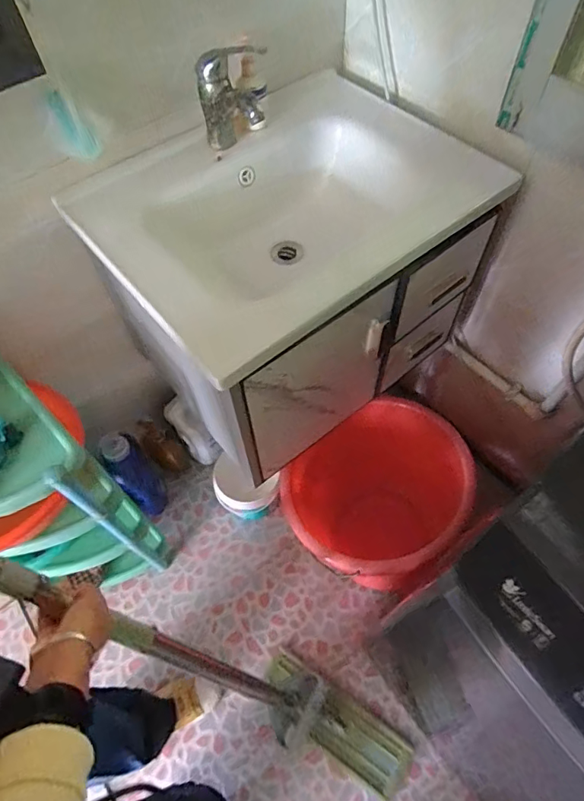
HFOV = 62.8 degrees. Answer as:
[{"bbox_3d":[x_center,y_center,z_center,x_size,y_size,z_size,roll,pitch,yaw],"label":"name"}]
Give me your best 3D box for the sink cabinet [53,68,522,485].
[{"bbox_3d":[0.044,-0.267,0.957,0.705,0.421,0.480,-37,64,-17],"label":"sink cabinet"}]

